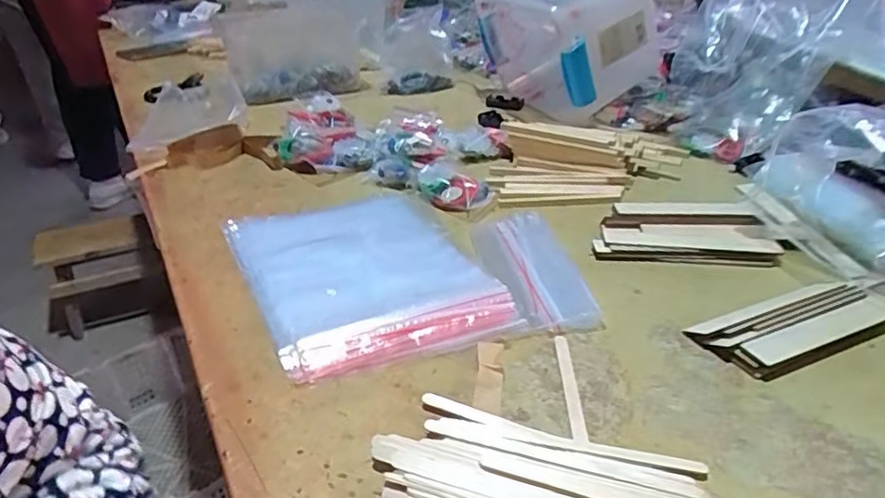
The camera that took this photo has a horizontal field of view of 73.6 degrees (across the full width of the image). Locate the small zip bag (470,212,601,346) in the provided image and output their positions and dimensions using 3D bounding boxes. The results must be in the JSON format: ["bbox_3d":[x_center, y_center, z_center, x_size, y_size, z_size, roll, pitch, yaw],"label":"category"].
[{"bbox_3d":[0.074,0.016,0.529,0.078,0.017,0.186,-7,31,-7],"label":"small zip bag"}]

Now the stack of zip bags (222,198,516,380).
[{"bbox_3d":[-0.075,0.014,0.529,0.186,0.019,0.257,-11,32,-22],"label":"stack of zip bags"}]

